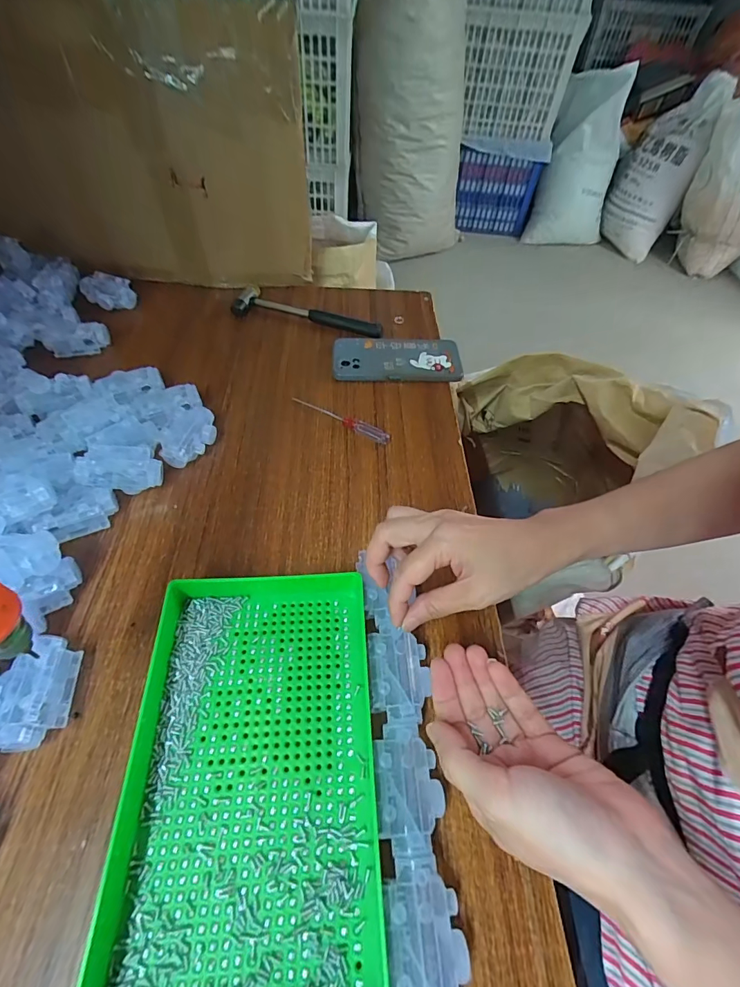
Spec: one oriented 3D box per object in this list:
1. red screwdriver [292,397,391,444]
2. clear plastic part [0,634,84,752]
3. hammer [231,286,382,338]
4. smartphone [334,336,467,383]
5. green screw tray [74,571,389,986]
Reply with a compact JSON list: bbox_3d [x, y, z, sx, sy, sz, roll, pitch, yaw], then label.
[{"bbox_3d":[-0.035,-0.088,0.487,0.127,0.014,0.012,29,57,17],"label":"red screwdriver"},{"bbox_3d":[-0.228,0.136,0.296,0.034,0.032,0.069,-3,54,-6],"label":"clear plastic part"},{"bbox_3d":[-0.086,-0.246,0.598,0.207,0.028,0.053,14,54,7],"label":"hammer"},{"bbox_3d":[0.035,-0.175,0.552,0.160,0.014,0.077,1,53,-3],"label":"smartphone"},{"bbox_3d":[-0.076,0.171,0.276,0.157,0.035,0.249,-2,54,-5],"label":"green screw tray"}]

